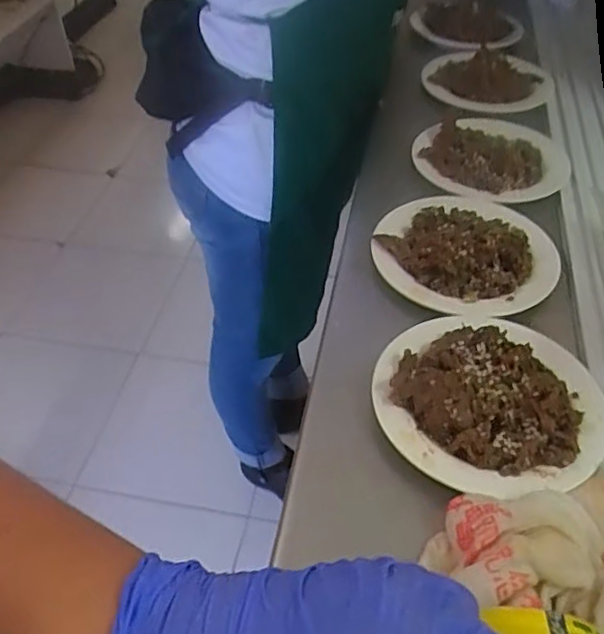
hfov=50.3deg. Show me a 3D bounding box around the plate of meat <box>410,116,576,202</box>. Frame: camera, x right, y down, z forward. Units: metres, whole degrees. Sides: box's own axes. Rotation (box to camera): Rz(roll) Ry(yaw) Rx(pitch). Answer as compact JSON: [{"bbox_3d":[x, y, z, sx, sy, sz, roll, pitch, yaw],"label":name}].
[{"bbox_3d":[0.202,-0.165,0.643,0.168,0.028,0.134,-21,49,-19],"label":"plate of meat"}]

